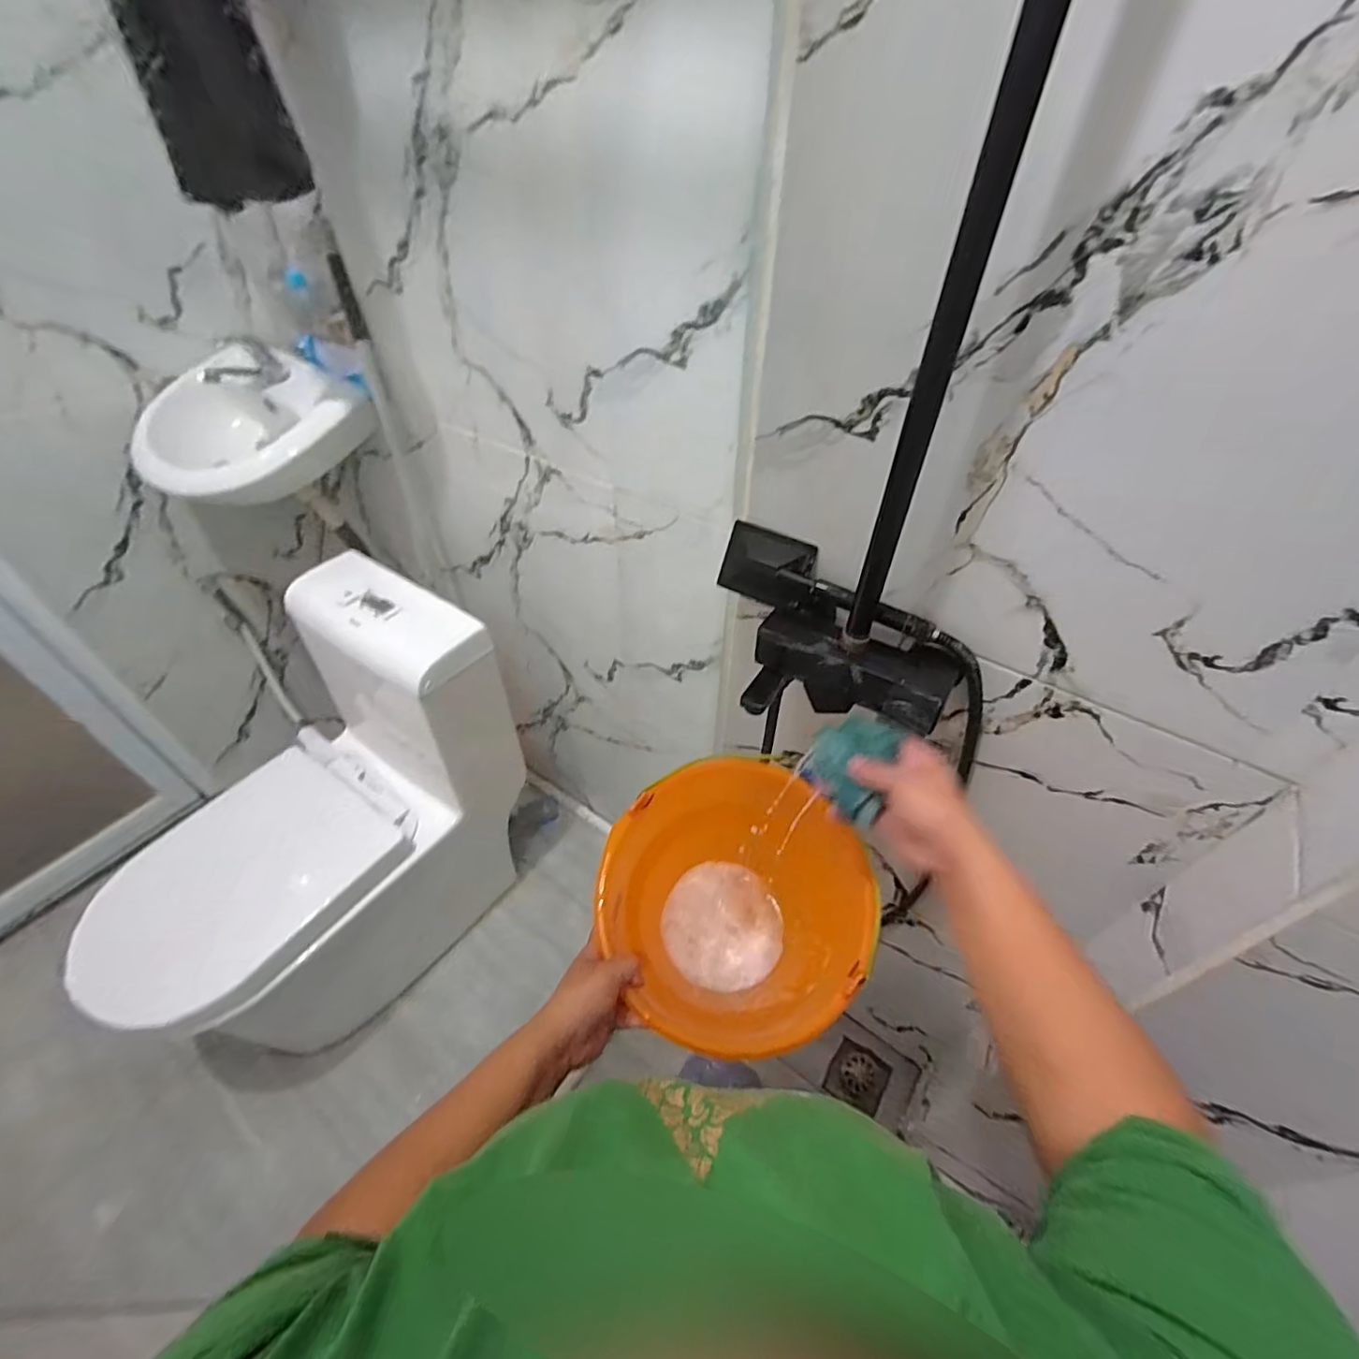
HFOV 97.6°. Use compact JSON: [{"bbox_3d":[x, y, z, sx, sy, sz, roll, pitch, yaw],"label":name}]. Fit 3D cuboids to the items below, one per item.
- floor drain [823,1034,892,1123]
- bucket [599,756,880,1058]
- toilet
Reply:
[{"bbox_3d":[0.362,0.809,1.208,0.106,0.017,0.108,21,78,26],"label":"floor drain"},{"bbox_3d":[0.053,0.240,0.596,0.247,0.194,0.215,0,46,-1],"label":"bucket"},{"bbox_3d":[-0.656,0.261,1.120,0.367,0.717,0.634,29,52,25],"label":"toilet"}]

